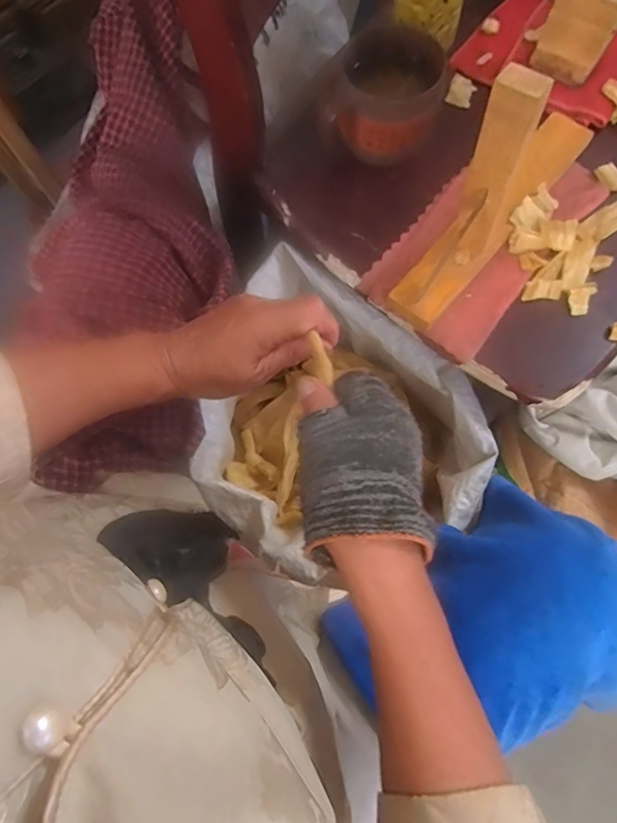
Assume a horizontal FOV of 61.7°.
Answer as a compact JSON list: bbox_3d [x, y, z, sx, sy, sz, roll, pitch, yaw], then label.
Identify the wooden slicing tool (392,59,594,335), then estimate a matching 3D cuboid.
[{"bbox_3d":[0.173,-0.207,0.413,0.052,0.172,0.267,41,78,12],"label":"wooden slicing tool"}]

